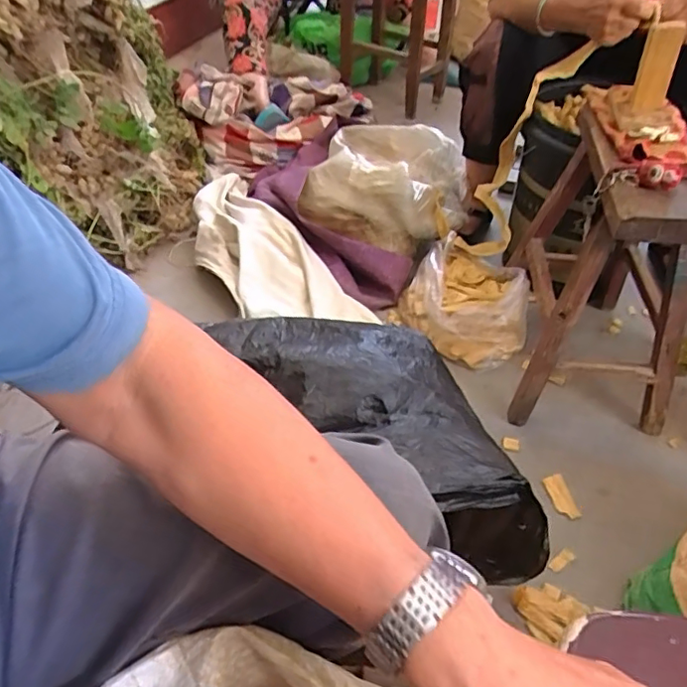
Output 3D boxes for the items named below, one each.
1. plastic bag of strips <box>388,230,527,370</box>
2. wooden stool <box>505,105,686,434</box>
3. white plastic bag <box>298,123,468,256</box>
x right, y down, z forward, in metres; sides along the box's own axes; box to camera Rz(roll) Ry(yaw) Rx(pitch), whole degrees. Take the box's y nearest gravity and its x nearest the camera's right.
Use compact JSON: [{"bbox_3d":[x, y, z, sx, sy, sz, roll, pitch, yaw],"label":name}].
[{"bbox_3d":[0.256,-0.093,1.175,0.265,0.106,0.278,28,50,26],"label":"plastic bag of strips"},{"bbox_3d":[0.445,-0.133,0.977,0.244,0.408,0.377,7,44,6],"label":"wooden stool"},{"bbox_3d":[0.110,-0.398,1.337,0.357,0.137,0.393,9,45,9],"label":"white plastic bag"}]

